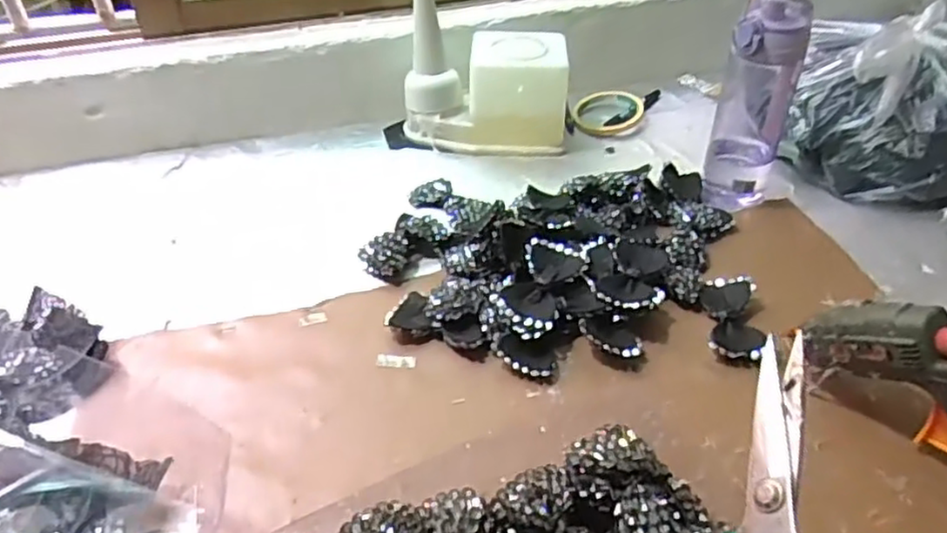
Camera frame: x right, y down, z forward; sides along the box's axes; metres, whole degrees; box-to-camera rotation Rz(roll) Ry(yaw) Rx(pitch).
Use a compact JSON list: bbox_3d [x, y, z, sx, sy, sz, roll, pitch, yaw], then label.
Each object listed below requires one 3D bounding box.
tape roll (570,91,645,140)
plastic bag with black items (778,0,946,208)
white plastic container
[{"bbox_3d":[0.175,-0.200,0.901,0.092,0.019,0.099,-1,40,1],"label":"tape roll"},{"bbox_3d":[0.479,-0.176,0.767,0.221,0.147,0.188,18,44,22],"label":"plastic bag with black items"},{"bbox_3d":[0.054,-0.212,0.832,0.115,0.105,0.096,-1,40,1],"label":"white plastic container"}]

